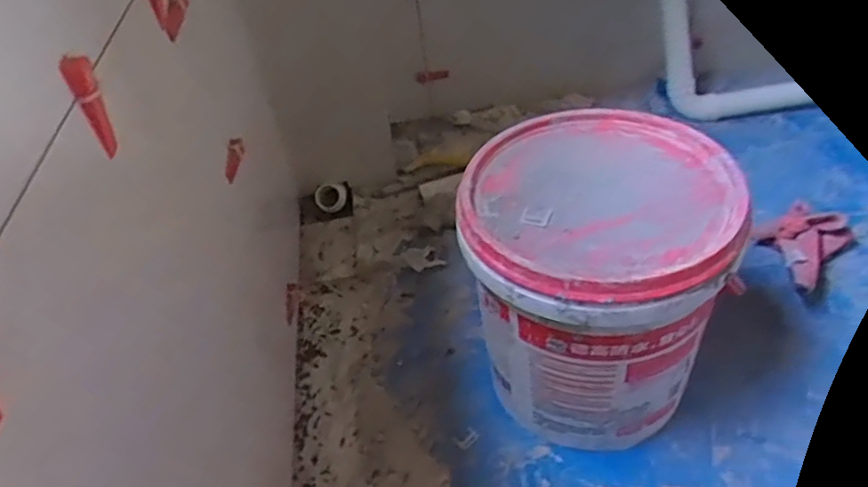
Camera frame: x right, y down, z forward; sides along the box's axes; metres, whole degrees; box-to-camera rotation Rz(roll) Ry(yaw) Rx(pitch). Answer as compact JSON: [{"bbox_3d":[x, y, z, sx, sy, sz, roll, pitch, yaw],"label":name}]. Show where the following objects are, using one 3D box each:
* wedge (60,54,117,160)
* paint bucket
[{"bbox_3d":[-0.254,-0.101,0.484,0.020,0.083,0.017,-26,45,-18],"label":"wedge"},{"bbox_3d":[0.193,0.047,0.827,0.291,0.313,0.305,-5,43,4],"label":"paint bucket"}]

